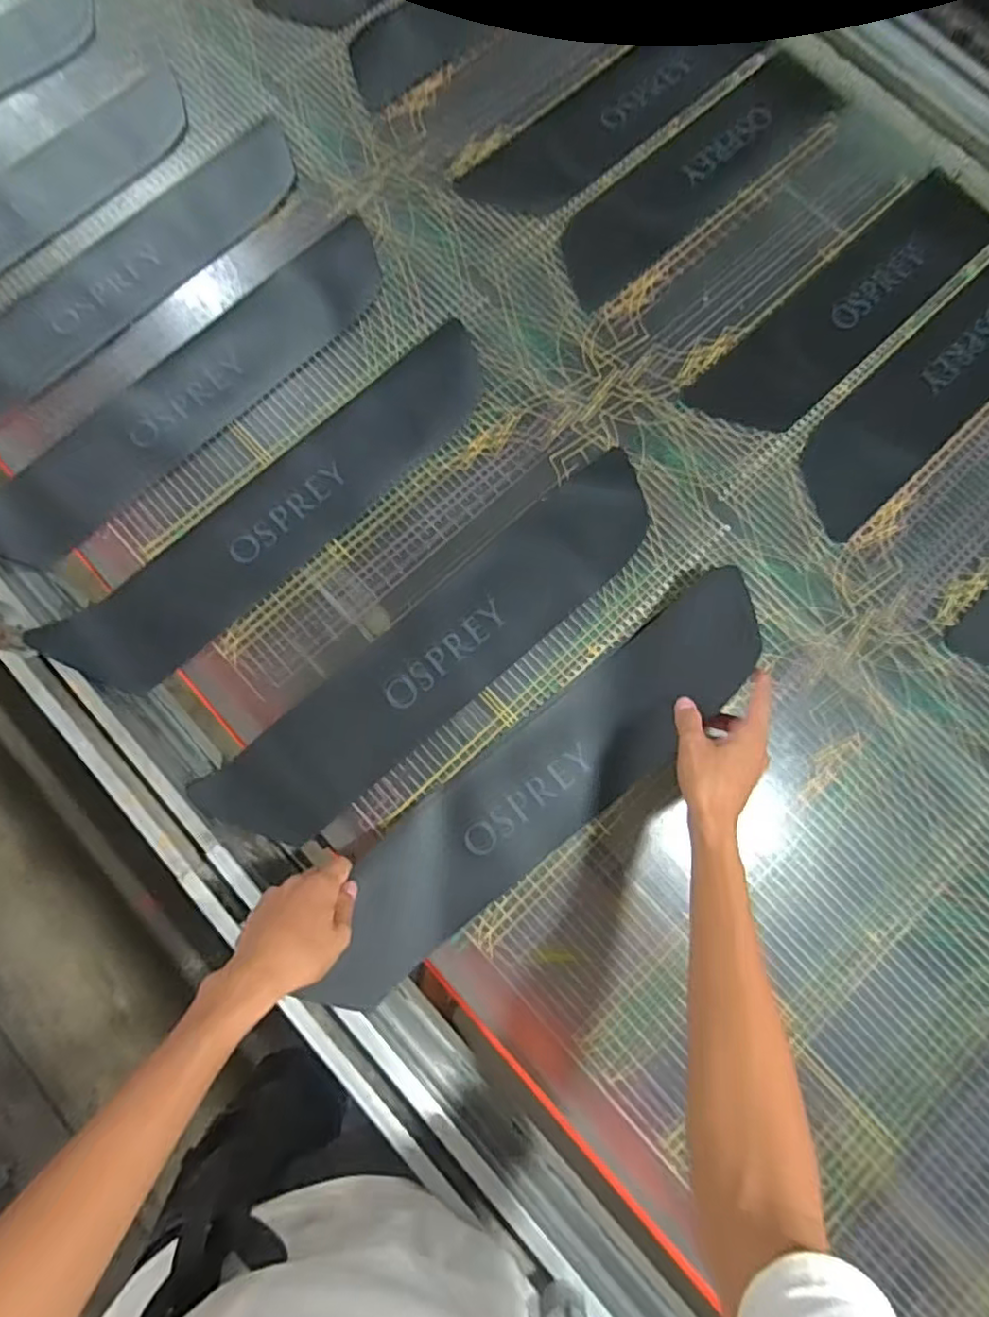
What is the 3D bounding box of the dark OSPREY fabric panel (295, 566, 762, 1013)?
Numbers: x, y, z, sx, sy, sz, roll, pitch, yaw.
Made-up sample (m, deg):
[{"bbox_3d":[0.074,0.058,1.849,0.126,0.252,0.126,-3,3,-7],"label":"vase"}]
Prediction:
[{"bbox_3d":[0.040,0.136,0.600,0.501,0.065,0.124,-42,79,-2],"label":"dark OSPREY fabric panel"}]

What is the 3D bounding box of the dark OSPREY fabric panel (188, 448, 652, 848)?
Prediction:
[{"bbox_3d":[-0.046,-0.010,0.652,0.556,0.010,0.117,-40,82,-7],"label":"dark OSPREY fabric panel"}]

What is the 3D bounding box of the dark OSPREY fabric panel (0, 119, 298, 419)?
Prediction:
[{"bbox_3d":[-0.463,-0.458,0.745,0.128,0.009,0.566,41,79,9],"label":"dark OSPREY fabric panel"}]

